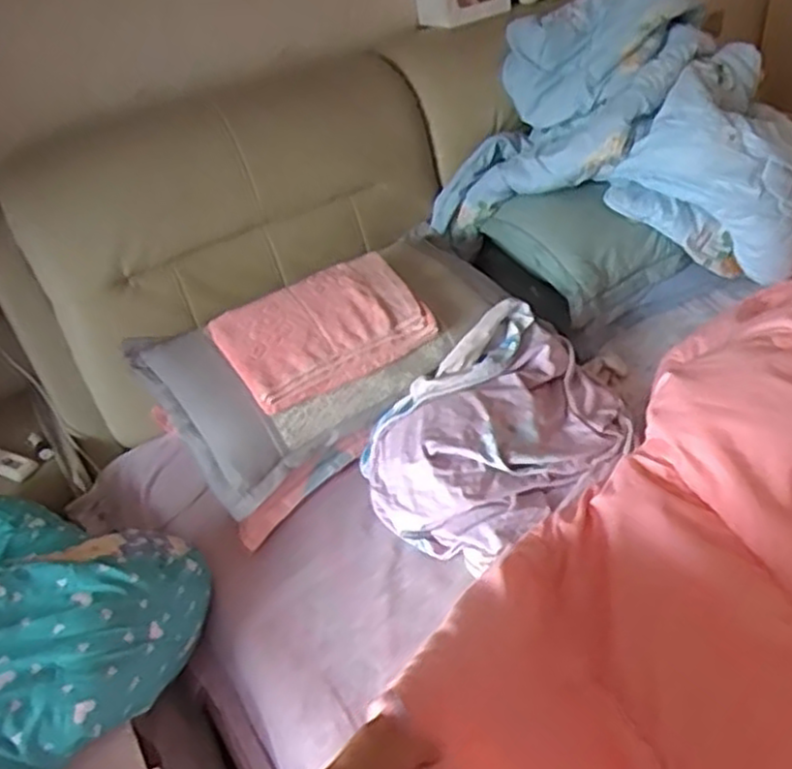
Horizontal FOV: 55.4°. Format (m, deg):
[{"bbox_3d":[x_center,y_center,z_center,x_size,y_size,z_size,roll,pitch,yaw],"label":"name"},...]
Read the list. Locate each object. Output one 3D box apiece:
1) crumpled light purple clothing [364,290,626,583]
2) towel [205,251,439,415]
[{"bbox_3d":[0.194,0.085,1.352,0.500,0.200,0.336,-29,45,-25],"label":"crumpled light purple clothing"},{"bbox_3d":[-0.136,-0.108,1.421,0.365,0.115,0.222,-25,43,-21],"label":"towel"}]

